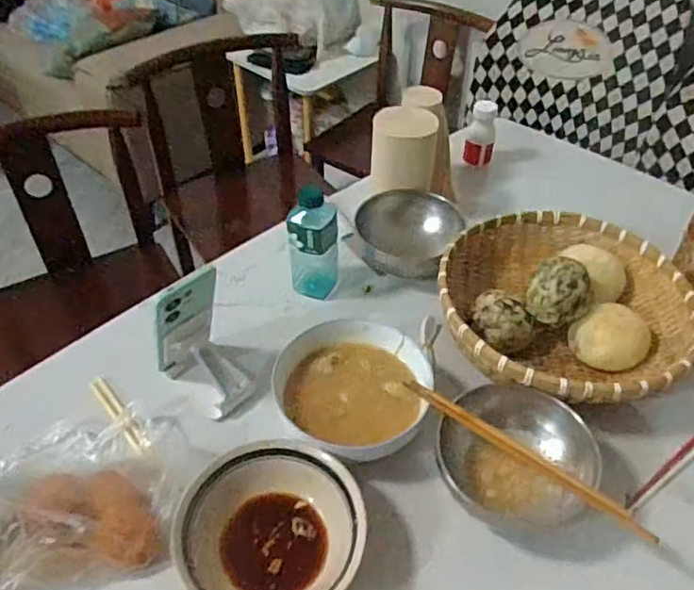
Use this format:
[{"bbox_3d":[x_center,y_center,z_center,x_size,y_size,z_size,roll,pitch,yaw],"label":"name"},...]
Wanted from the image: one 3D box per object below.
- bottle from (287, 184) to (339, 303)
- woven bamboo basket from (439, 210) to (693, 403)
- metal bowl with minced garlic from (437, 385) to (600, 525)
[{"bbox_3d":[-0.044,-0.066,0.794,0.063,0.153,0.056,7,46,8],"label":"bottle"},{"bbox_3d":[0.263,0.016,0.740,0.295,0.100,0.292,0,45,0],"label":"woven bamboo basket"},{"bbox_3d":[0.170,0.160,0.609,0.149,0.058,0.120,18,48,17],"label":"metal bowl with minced garlic"}]

